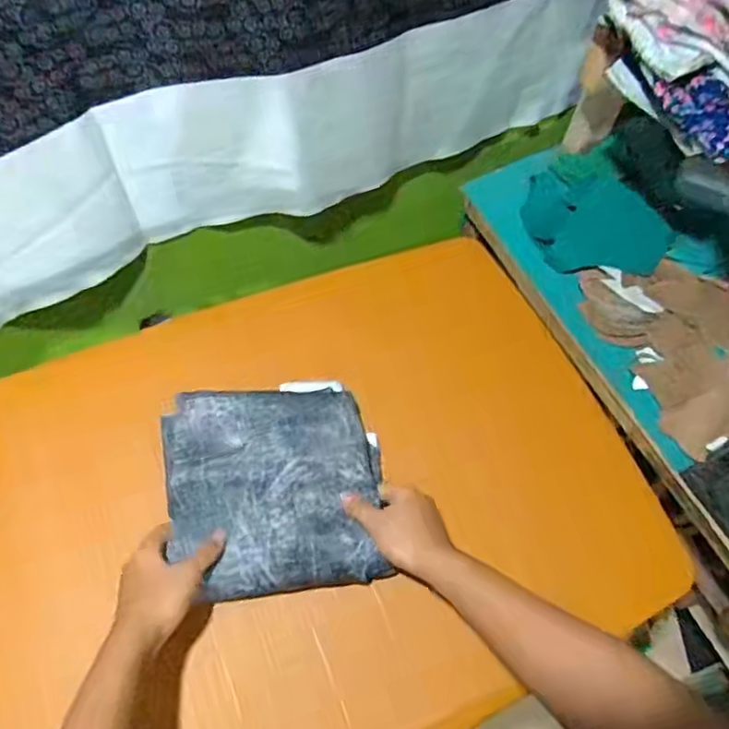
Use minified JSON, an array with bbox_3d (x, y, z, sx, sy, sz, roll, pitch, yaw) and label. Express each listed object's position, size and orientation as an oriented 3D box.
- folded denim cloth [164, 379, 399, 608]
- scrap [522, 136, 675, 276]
[{"bbox_3d":[-0.080,0.111,0.588,0.194,0.047,0.192,-10,63,-9],"label":"folded denim cloth"},{"bbox_3d":[0.343,-0.218,0.948,0.190,0.056,0.223,-16,64,-12],"label":"scrap"}]

